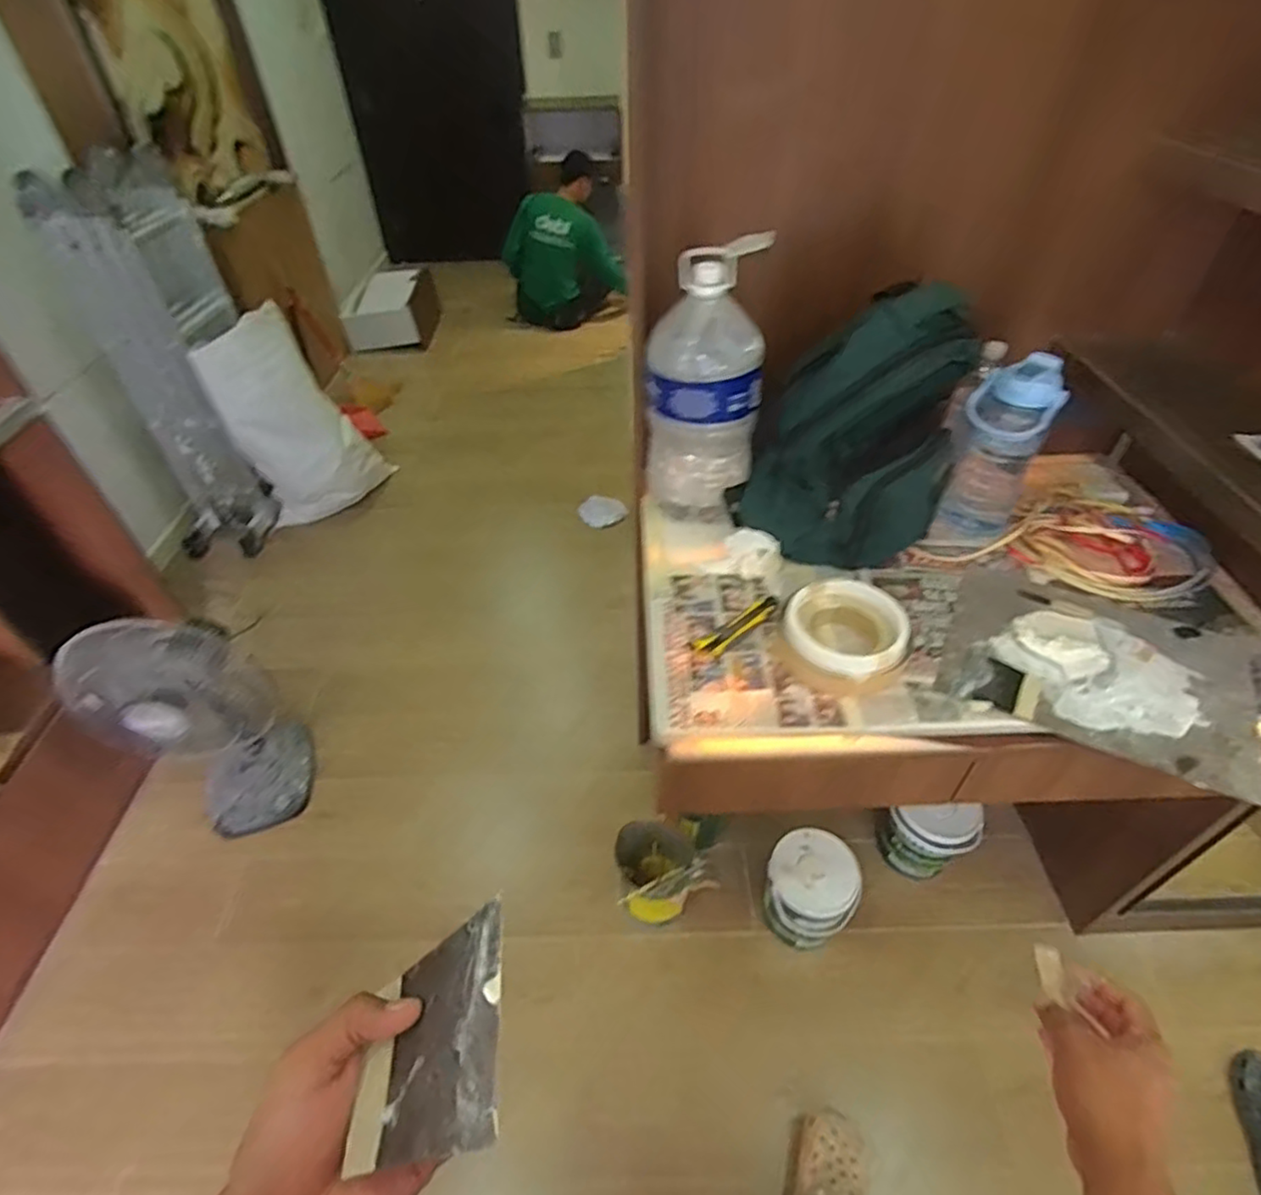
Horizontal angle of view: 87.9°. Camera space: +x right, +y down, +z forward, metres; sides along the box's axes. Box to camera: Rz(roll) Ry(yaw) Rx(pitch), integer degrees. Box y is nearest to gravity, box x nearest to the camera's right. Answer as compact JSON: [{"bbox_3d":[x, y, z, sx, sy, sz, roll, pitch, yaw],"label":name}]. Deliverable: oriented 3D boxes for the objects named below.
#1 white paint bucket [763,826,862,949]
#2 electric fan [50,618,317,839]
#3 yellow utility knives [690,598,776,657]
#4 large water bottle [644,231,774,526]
[{"bbox_3d":[0.369,0.615,1.358,0.172,0.213,0.173,-1,44,1],"label":"white paint bucket"},{"bbox_3d":[-0.990,0.298,1.525,0.276,0.564,0.326,28,52,27],"label":"electric fan"},{"bbox_3d":[0.158,0.043,0.958,0.155,0.021,0.031,-32,51,-27],"label":"yellow utility knives"},{"bbox_3d":[0.122,-0.335,1.072,0.175,0.393,0.210,5,45,7],"label":"large water bottle"}]

